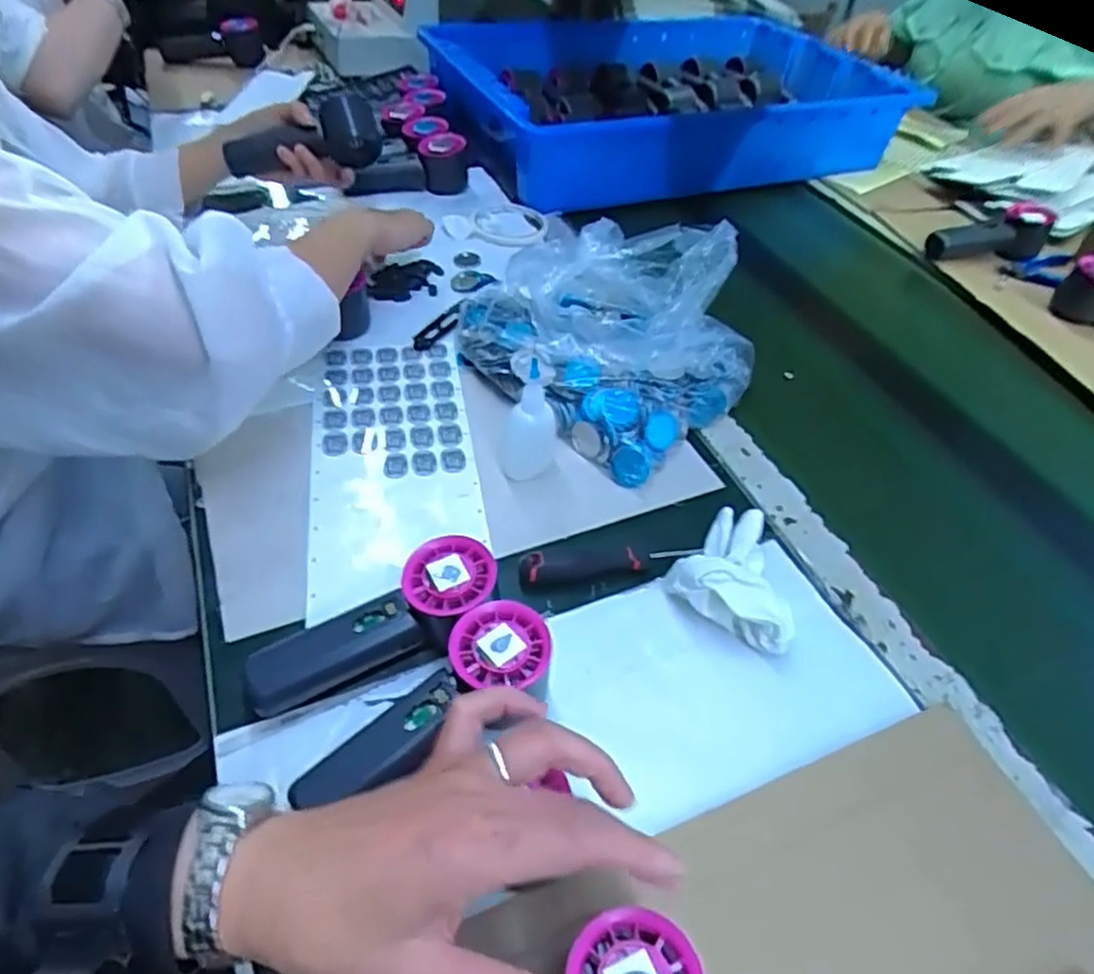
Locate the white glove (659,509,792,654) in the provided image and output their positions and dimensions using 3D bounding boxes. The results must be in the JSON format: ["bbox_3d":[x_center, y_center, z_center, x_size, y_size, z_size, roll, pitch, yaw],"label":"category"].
[{"bbox_3d":[0.136,0.057,0.478,0.084,0.052,0.092,27,50,20],"label":"white glove"}]

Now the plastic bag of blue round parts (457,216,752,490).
[{"bbox_3d":[0.057,-0.147,0.622,0.211,0.097,0.250,-31,55,-29],"label":"plastic bag of blue round parts"}]

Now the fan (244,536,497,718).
[{"bbox_3d":[-0.101,0.087,0.425,0.158,0.038,0.053,-32,54,-10],"label":"fan"}]

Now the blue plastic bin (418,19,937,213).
[{"bbox_3d":[0.188,-0.580,1.040,0.640,0.105,0.401,-16,49,-18],"label":"blue plastic bin"}]

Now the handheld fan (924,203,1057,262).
[{"bbox_3d":[0.544,-0.305,0.868,0.153,0.061,0.061,-14,49,-17],"label":"handheld fan"}]

